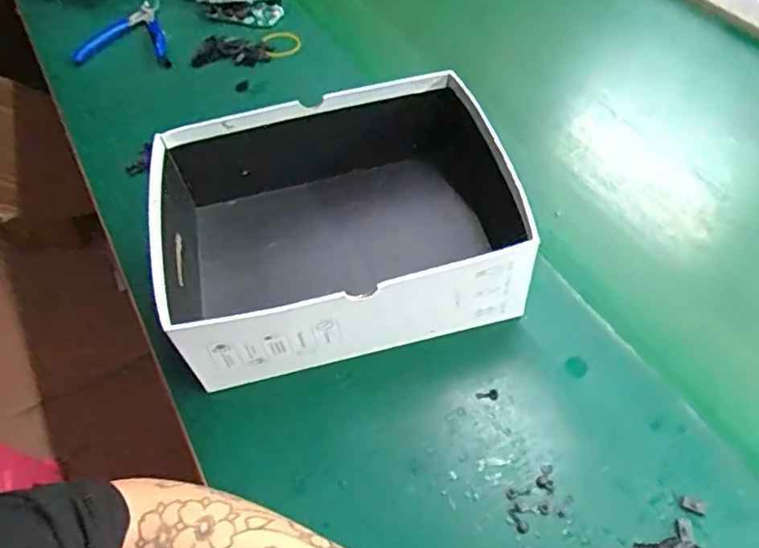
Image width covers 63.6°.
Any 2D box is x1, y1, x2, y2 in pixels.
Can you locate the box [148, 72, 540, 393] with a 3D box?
[{"bbox_3d":[-0.037,-0.035,0.466,0.246,0.098,0.194,-13,53,-6],"label":"box"}]

